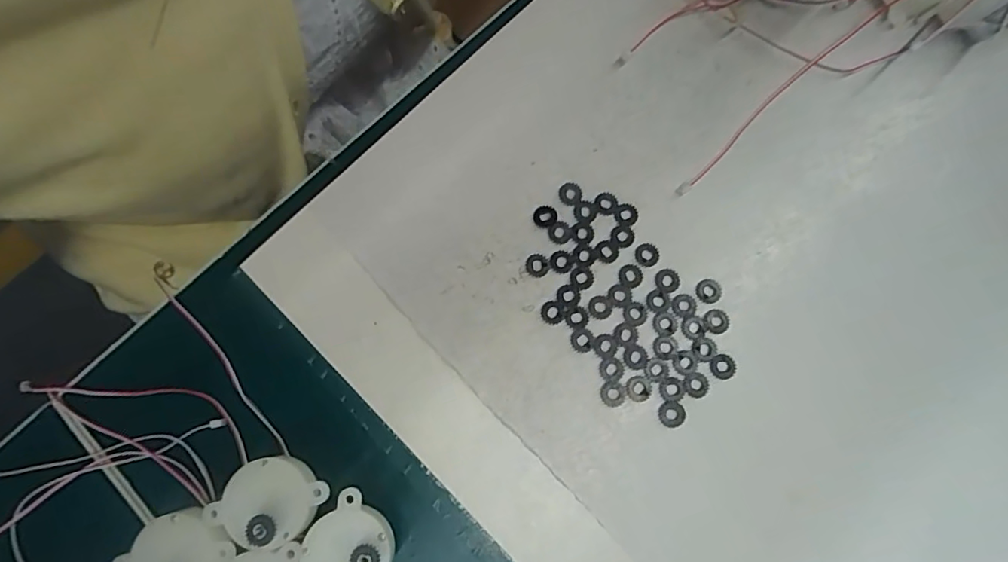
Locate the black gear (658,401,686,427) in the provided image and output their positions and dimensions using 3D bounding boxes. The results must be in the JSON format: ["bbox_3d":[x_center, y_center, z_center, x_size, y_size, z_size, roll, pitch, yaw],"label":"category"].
[{"bbox_3d":[0.070,0.056,0.226,0.011,0.004,0.010,0,78,1],"label":"black gear"}]

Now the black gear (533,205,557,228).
[{"bbox_3d":[0.019,-0.029,0.244,0.011,0.004,0.010,-18,79,-3],"label":"black gear"}]

